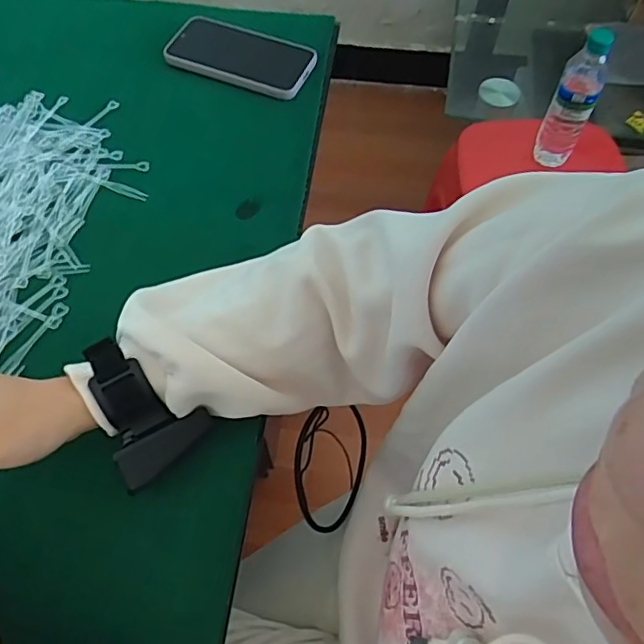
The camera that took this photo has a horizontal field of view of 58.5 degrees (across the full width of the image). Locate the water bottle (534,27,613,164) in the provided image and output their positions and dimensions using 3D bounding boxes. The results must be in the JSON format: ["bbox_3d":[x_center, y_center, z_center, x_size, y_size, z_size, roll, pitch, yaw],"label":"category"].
[{"bbox_3d":[0.385,-0.335,0.880,0.064,0.239,0.054,25,64,14],"label":"water bottle"}]

